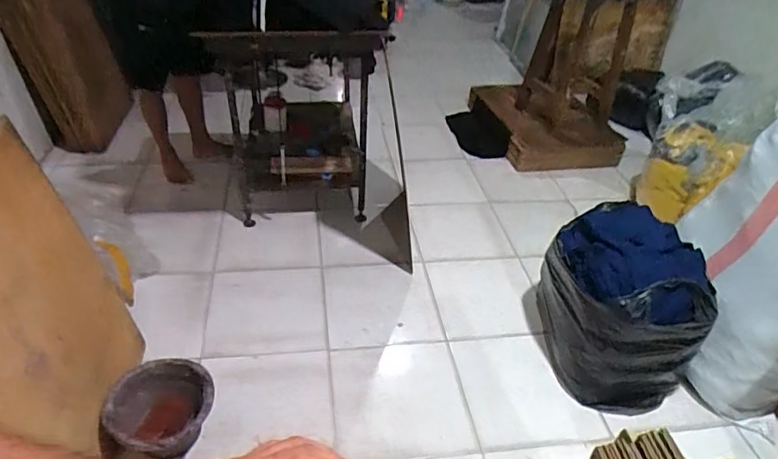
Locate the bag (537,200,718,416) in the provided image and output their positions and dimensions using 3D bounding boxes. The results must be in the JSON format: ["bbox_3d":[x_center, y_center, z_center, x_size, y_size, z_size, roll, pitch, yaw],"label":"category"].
[{"bbox_3d":[0.705,0.222,1.598,0.373,0.454,0.440,2,38,-5],"label":"bag"}]

